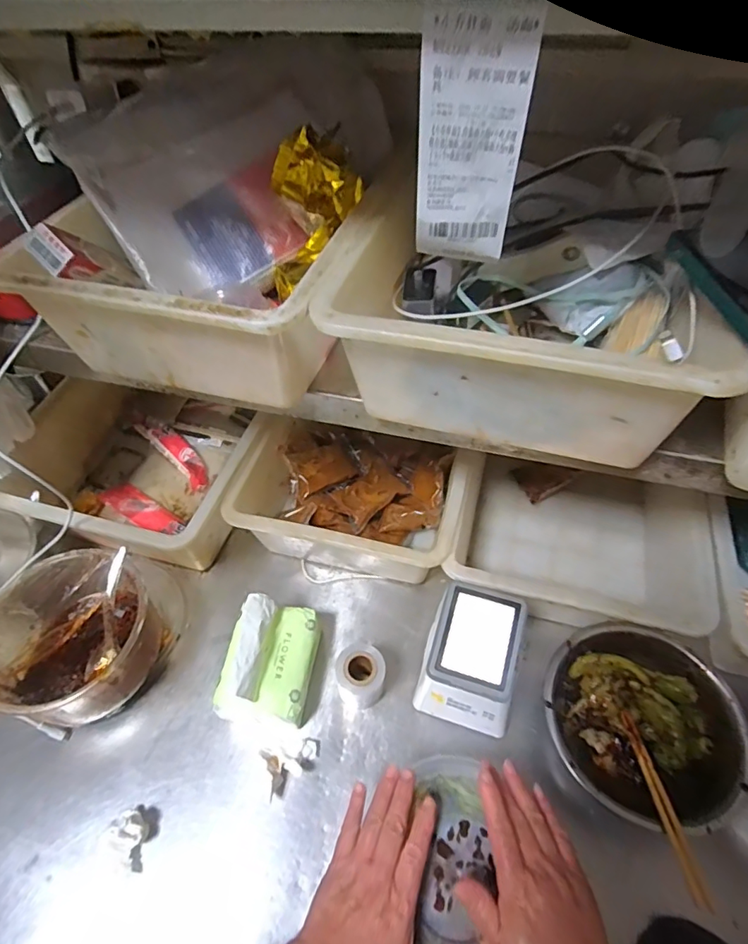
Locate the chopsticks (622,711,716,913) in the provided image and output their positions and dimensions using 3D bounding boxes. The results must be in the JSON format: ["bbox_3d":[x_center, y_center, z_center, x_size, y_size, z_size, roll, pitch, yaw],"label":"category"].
[{"bbox_3d":[0.255,0.291,0.453,0.011,0.014,0.168,3,24,5],"label":"chopsticks"}]

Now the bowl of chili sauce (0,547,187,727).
[{"bbox_3d":[-0.325,0.187,0.584,0.193,0.104,0.170,-33,57,-21],"label":"bowl of chili sauce"}]

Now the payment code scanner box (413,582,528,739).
[{"bbox_3d":[0.105,0.202,0.541,0.097,0.111,0.114,16,54,15],"label":"payment code scanner box"}]

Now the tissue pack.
[{"bbox_3d":[-0.116,0.214,0.544,0.093,0.104,0.141,5,52,7],"label":"tissue pack"}]

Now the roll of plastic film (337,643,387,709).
[{"bbox_3d":[-0.013,0.223,0.552,0.049,0.067,0.046,-2,51,2],"label":"roll of plastic film"}]

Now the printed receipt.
[{"bbox_3d":[0.053,-0.175,0.278,0.054,0.121,0.017,10,53,11],"label":"printed receipt"}]

